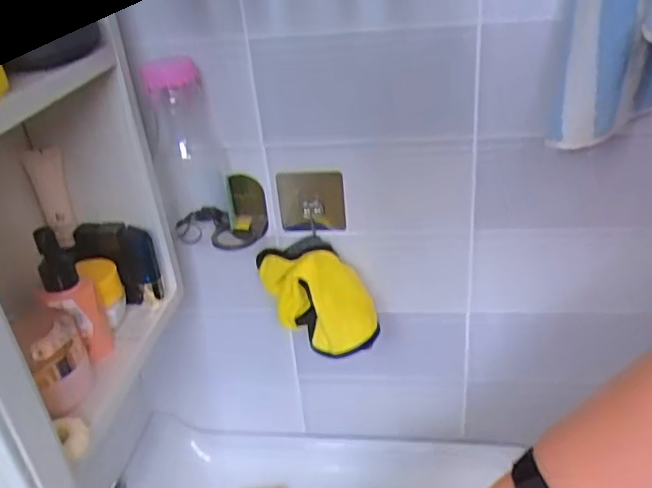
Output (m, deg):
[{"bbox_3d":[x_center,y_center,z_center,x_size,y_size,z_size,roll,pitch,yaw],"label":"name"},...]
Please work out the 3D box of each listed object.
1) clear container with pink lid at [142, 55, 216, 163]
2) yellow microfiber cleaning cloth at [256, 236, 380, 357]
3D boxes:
[{"bbox_3d":[-0.134,-0.116,0.558,0.062,0.095,0.050,-11,30,-10],"label":"clear container with pink lid"},{"bbox_3d":[-0.007,0.053,0.653,0.112,0.097,0.085,-9,30,-6],"label":"yellow microfiber cleaning cloth"}]

